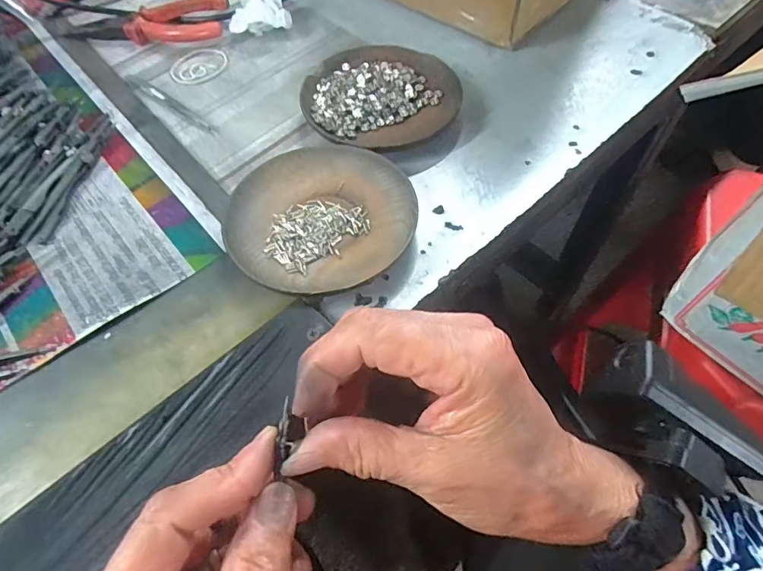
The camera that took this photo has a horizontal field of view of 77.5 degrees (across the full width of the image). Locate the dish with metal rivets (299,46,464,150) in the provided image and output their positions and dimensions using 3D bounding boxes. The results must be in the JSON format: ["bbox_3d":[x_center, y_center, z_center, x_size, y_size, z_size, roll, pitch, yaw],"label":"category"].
[{"bbox_3d":[-0.003,-0.145,0.358,0.111,0.021,0.108,0,58,1],"label":"dish with metal rivets"}]

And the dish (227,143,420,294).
[{"bbox_3d":[-0.038,-0.044,0.299,0.112,0.015,0.111,0,58,1],"label":"dish"}]

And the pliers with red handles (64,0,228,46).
[{"bbox_3d":[-0.208,-0.230,0.420,0.140,0.016,0.044,-8,59,-4],"label":"pliers with red handles"}]

